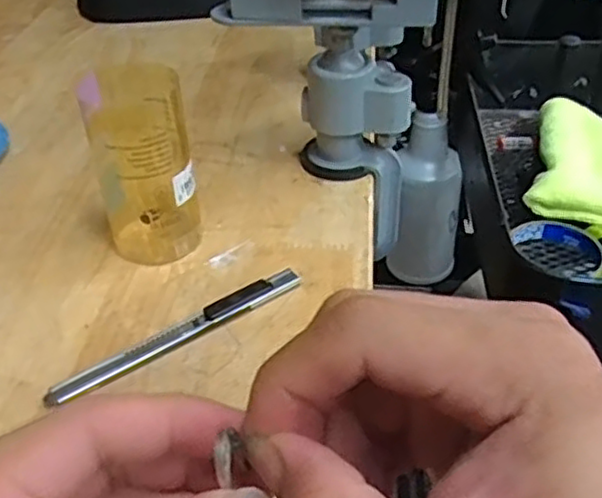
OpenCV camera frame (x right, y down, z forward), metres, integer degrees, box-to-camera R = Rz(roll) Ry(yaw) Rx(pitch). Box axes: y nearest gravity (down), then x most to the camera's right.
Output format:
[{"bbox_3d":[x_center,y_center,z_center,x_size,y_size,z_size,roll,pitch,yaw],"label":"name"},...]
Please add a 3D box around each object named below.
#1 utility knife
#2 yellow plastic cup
[{"bbox_3d":[-0.058,0.040,0.335,0.134,0.009,0.012,-24,44,-25],"label":"utility knife"},{"bbox_3d":[-0.085,-0.046,0.372,0.053,0.096,0.061,-9,39,-9],"label":"yellow plastic cup"}]

